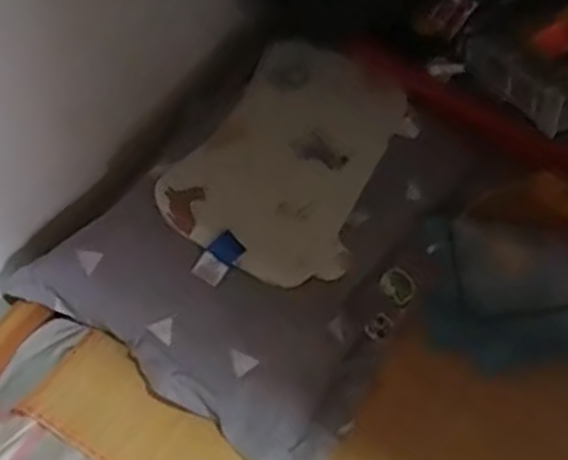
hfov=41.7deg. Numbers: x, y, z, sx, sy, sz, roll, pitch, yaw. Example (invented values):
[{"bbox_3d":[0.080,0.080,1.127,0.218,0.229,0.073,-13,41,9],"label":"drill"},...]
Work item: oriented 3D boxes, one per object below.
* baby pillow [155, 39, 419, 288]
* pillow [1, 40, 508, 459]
[{"bbox_3d":[0.016,-0.099,1.075,0.253,0.040,0.417,34,59,-5],"label":"baby pillow"},{"bbox_3d":[0.001,-0.022,1.062,0.418,0.170,0.583,25,57,23],"label":"pillow"}]

